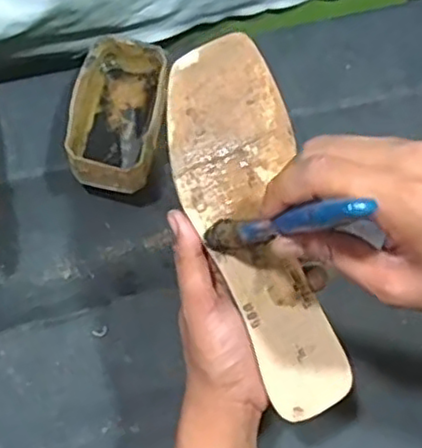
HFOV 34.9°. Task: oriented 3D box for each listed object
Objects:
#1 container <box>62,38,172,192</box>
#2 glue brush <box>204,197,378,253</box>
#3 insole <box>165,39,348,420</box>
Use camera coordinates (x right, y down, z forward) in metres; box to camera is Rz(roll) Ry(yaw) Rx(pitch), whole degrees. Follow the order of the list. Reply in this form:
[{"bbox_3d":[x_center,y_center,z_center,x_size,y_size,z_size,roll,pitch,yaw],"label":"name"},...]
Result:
[{"bbox_3d":[-0.085,-0.096,0.615,0.077,0.067,0.132,7,70,0],"label":"container"},{"bbox_3d":[0.033,0.001,0.358,0.013,0.153,0.015,33,71,-18],"label":"glue brush"},{"bbox_3d":[0.029,0.005,0.437,0.081,0.010,0.244,-14,91,-12],"label":"insole"}]

